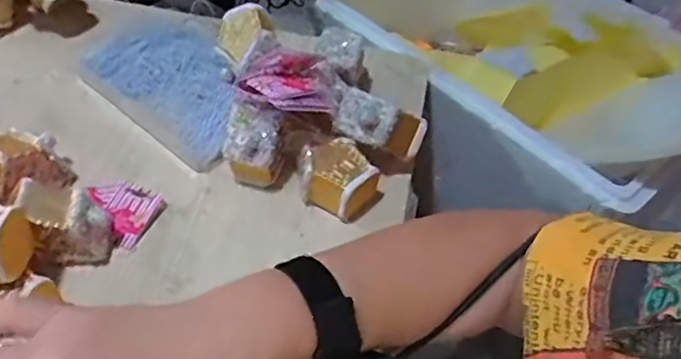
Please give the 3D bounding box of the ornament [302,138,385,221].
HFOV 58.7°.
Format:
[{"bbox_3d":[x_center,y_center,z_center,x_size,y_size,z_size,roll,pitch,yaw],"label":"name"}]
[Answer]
[{"bbox_3d":[-0.004,0.000,0.583,0.068,0.053,0.067,-34,61,-29],"label":"ornament"}]

